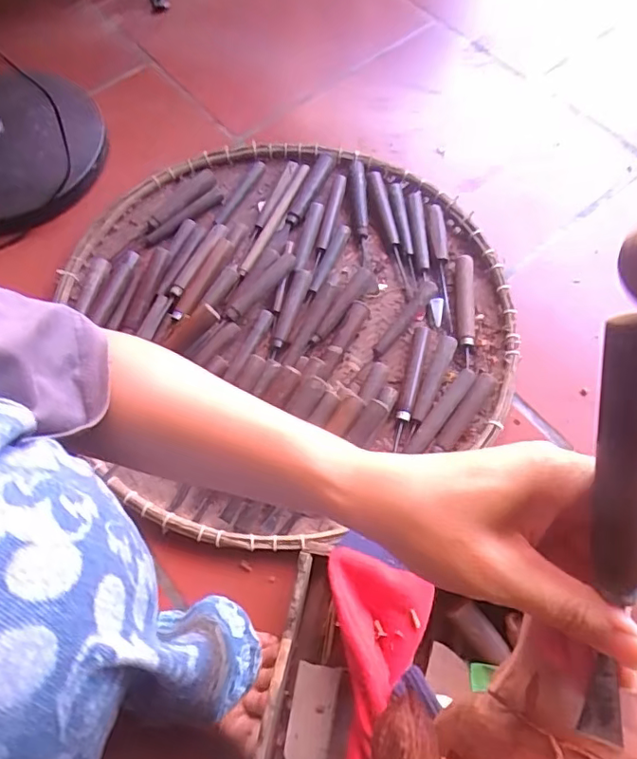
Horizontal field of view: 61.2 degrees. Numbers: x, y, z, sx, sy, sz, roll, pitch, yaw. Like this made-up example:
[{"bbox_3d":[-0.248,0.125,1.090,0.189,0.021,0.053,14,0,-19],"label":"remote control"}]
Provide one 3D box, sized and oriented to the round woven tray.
[{"bbox_3d":[-0.030,-0.076,0.634,0.482,0.043,0.487,0,69,1],"label":"round woven tray"}]

